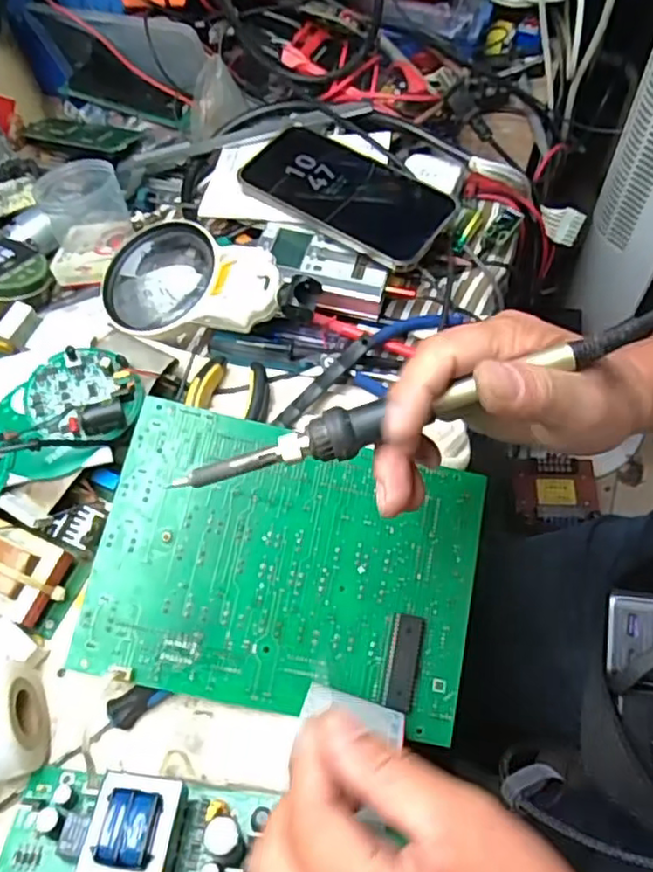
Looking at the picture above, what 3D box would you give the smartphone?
[{"bbox_3d":[0.015,-0.189,0.508,0.164,0.010,0.081,31,73,16],"label":"smartphone"}]

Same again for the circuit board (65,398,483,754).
[{"bbox_3d":[-0.020,0.075,0.384,0.214,0.011,0.156,14,73,-5],"label":"circuit board"}]

